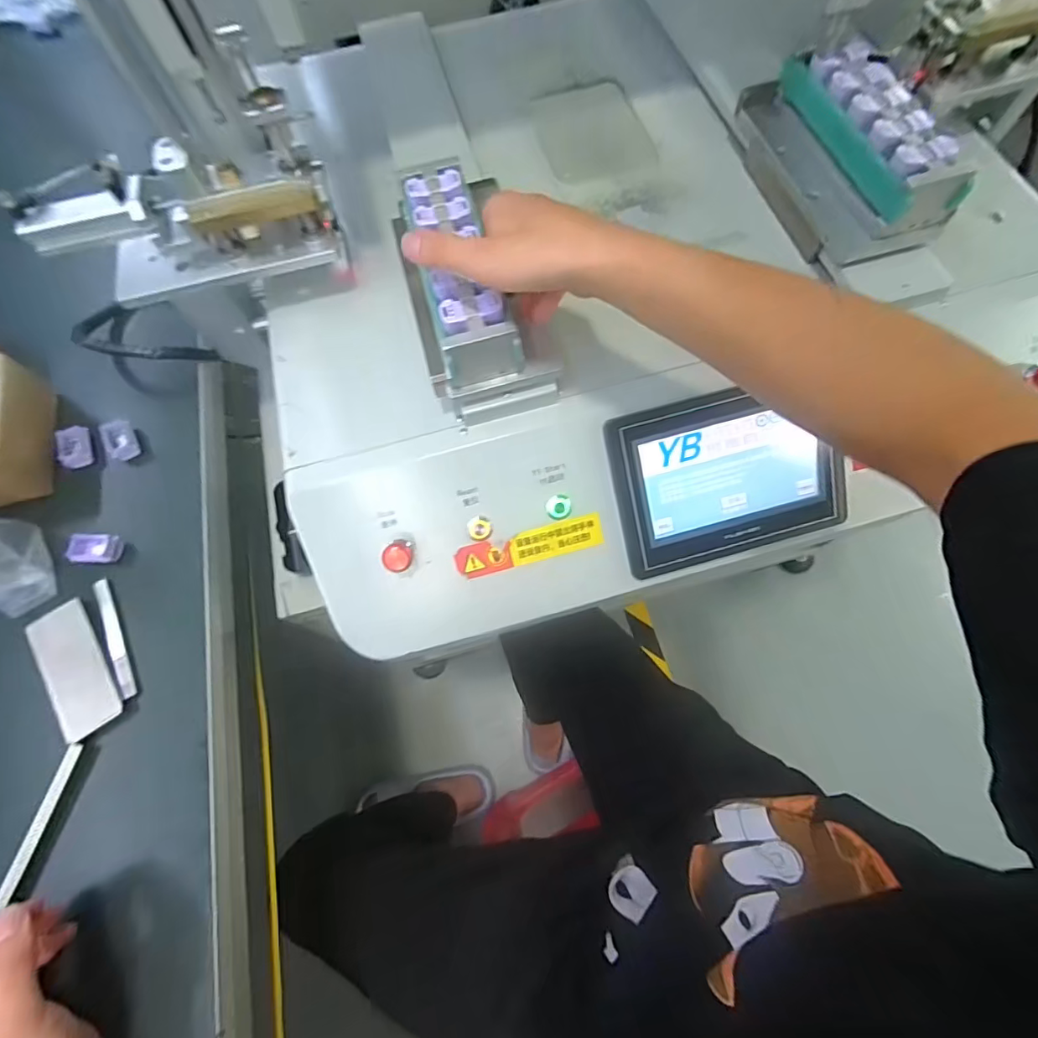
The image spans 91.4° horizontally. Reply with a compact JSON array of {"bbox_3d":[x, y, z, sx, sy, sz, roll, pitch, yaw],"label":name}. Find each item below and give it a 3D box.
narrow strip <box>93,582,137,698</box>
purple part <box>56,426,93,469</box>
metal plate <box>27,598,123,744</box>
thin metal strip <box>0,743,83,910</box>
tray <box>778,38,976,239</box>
[{"bbox_3d":[-0.332,0.097,0.415,0.010,0.008,0.105,-27,71,-8],"label":"narrow strip"},{"bbox_3d":[-0.416,-0.068,0.474,0.022,0.019,0.037,-17,70,-4],"label":"purple part"},{"bbox_3d":[-0.353,0.118,0.402,0.040,0.008,0.108,-35,72,-10],"label":"metal plate"},{"bbox_3d":[-0.339,0.213,0.358,0.008,0.006,0.100,9,66,5],"label":"thin metal strip"},{"bbox_3d":[0.288,-0.316,0.419,0.062,0.045,0.208,-18,70,-5],"label":"tray"}]

